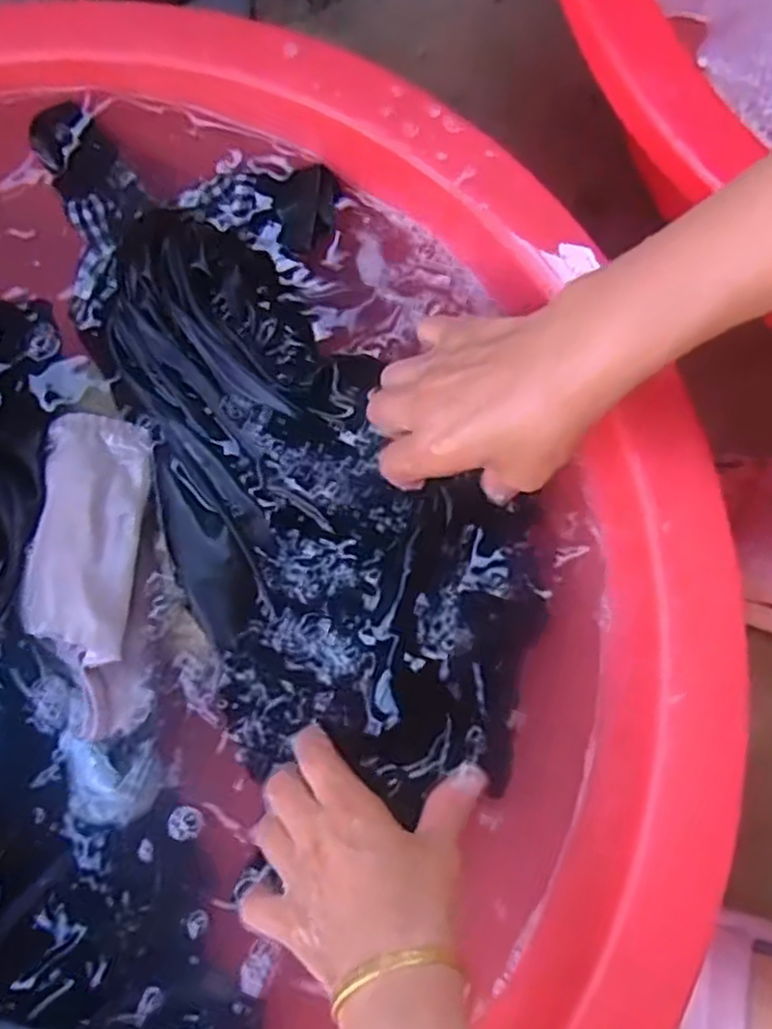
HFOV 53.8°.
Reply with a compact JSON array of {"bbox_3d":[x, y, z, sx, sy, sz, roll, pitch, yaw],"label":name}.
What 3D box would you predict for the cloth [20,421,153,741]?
[{"bbox_3d":[-0.158,0.027,0.391,0.064,0.020,0.166,-2,79,-1],"label":"cloth"}]

